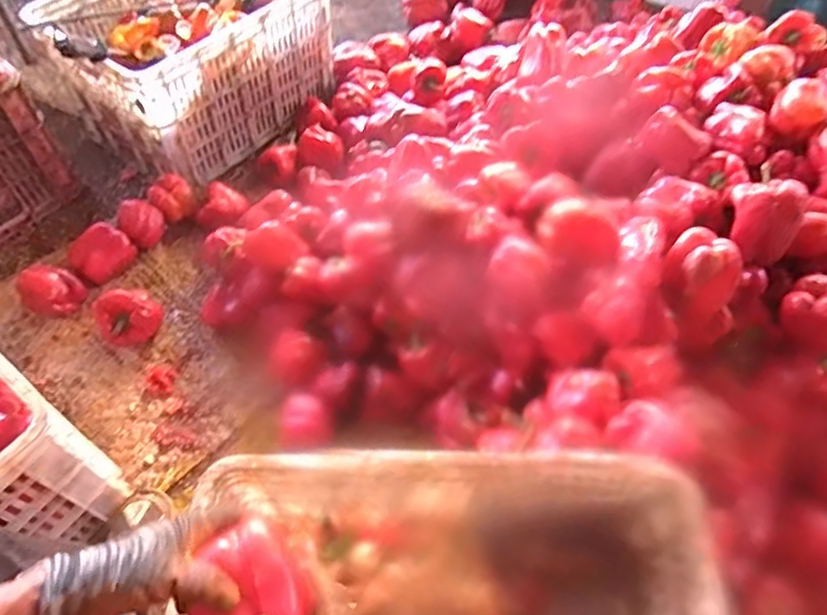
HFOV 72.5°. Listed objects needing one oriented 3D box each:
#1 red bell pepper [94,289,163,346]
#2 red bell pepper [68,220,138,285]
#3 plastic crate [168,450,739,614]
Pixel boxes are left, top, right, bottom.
[{"bbox_3d":[-0.438,0.019,0.872,0.086,0.083,0.082,1,56,-2],"label":"red bell pepper"},{"bbox_3d":[-0.514,-0.086,0.932,0.067,0.065,0.093,32,60,17],"label":"red bell pepper"},{"bbox_3d":[0.006,0.346,0.568,0.435,0.220,0.327,3,56,-1],"label":"plastic crate"}]

